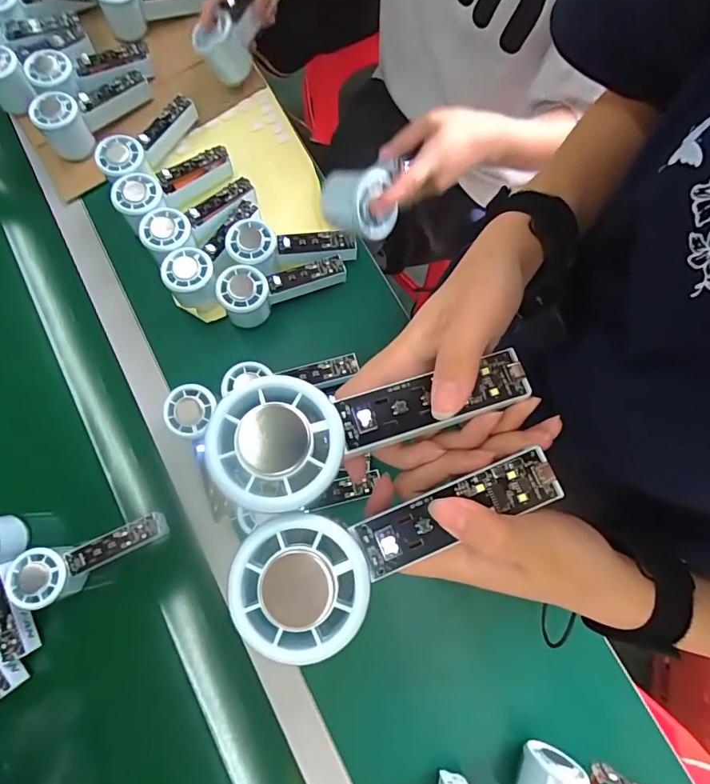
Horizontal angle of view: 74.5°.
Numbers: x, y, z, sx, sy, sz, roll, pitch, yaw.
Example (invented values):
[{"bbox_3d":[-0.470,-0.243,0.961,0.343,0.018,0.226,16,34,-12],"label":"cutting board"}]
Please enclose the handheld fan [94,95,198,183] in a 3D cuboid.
[{"bbox_3d":[-0.259,-0.317,0.597,0.054,0.042,0.147,36,68,9],"label":"handheld fan"}]

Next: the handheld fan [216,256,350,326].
[{"bbox_3d":[-0.086,-0.131,0.554,0.146,0.049,0.054,-26,77,-4],"label":"handheld fan"}]

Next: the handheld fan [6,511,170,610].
[{"bbox_3d":[-0.277,0.179,0.499,0.151,0.055,0.055,-18,77,-2],"label":"handheld fan"}]

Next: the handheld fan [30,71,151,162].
[{"bbox_3d":[-0.344,-0.375,0.610,0.057,0.054,0.147,43,82,10],"label":"handheld fan"}]

